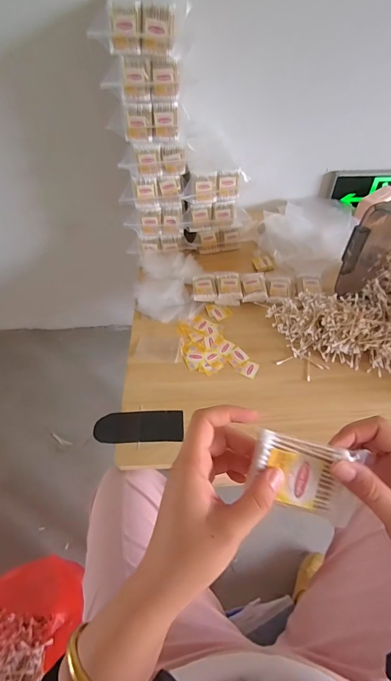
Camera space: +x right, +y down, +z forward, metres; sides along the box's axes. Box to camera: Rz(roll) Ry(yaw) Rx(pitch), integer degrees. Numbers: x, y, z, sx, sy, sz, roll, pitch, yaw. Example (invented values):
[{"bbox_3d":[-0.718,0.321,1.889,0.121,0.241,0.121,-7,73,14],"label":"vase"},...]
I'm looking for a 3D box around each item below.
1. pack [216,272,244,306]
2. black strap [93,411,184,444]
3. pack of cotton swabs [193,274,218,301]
[{"bbox_3d":[0.081,-0.124,0.860,0.060,0.034,0.079,2,50,4],"label":"pack"},{"bbox_3d":[-0.103,0.160,0.666,0.159,0.006,0.058,1,59,-8],"label":"black strap"},{"bbox_3d":[0.021,-0.125,0.863,0.055,0.031,0.071,-4,49,-2],"label":"pack of cotton swabs"}]

